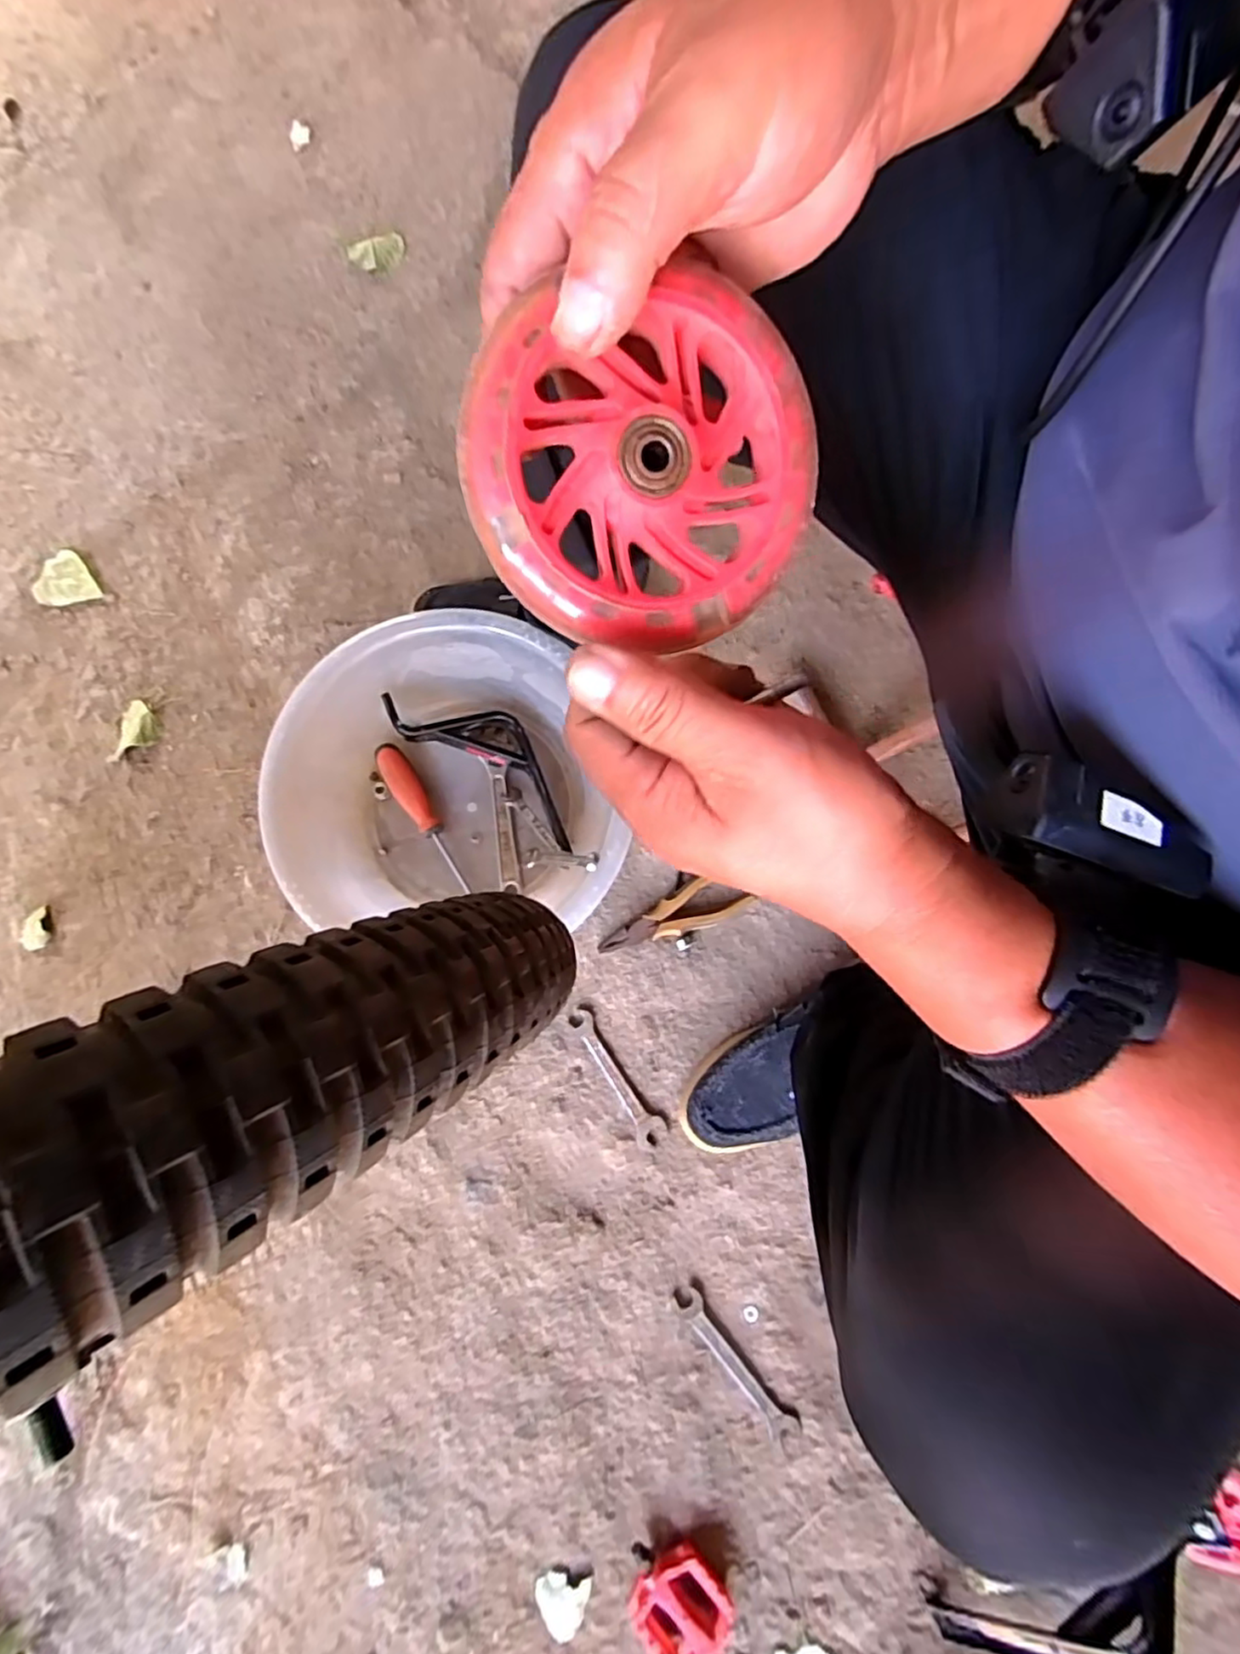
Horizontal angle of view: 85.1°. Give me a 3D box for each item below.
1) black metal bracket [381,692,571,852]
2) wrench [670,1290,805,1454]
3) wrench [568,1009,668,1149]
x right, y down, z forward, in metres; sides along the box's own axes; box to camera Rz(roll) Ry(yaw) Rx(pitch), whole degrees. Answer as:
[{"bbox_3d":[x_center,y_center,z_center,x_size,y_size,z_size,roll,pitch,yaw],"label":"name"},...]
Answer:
[{"bbox_3d":[-0.133,-0.078,0.714,0.242,0.059,0.082,34,82,6],"label":"black metal bracket"},{"bbox_3d":[0.109,0.504,0.632,0.027,0.007,0.155,-40,82,-6],"label":"wrench"},{"bbox_3d":[-0.002,0.252,0.685,0.030,0.004,0.148,-32,81,-5],"label":"wrench"}]

